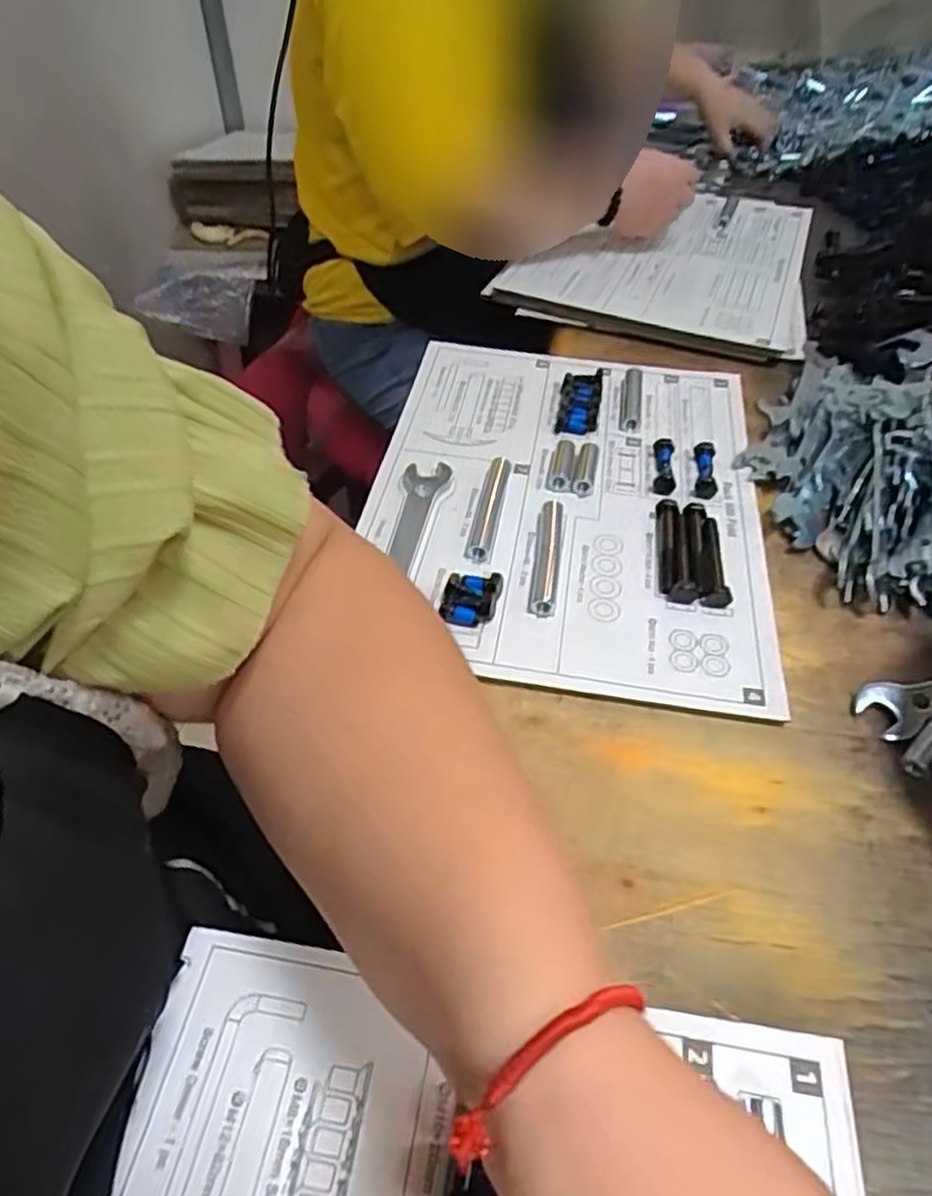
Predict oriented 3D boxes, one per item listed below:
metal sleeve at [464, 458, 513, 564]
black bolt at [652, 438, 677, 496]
[{"bbox_3d":[0.015,-0.063,0.523,0.017,0.018,0.096,10,48,7],"label":"metal sleeve"},{"bbox_3d":[0.150,-0.100,0.567,0.015,0.012,0.056,8,48,5],"label":"black bolt"}]

